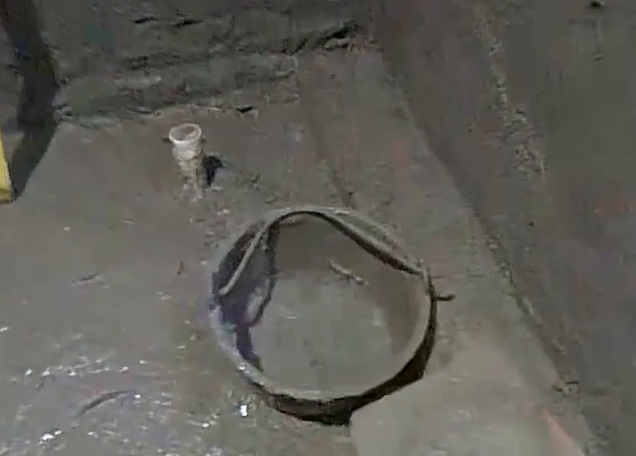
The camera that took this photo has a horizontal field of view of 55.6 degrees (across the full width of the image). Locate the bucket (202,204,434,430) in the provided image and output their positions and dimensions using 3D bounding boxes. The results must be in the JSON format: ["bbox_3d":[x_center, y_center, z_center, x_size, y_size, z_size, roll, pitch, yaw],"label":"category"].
[{"bbox_3d":[0.002,0.111,0.837,0.313,0.135,0.263,1,51,-1],"label":"bucket"}]

